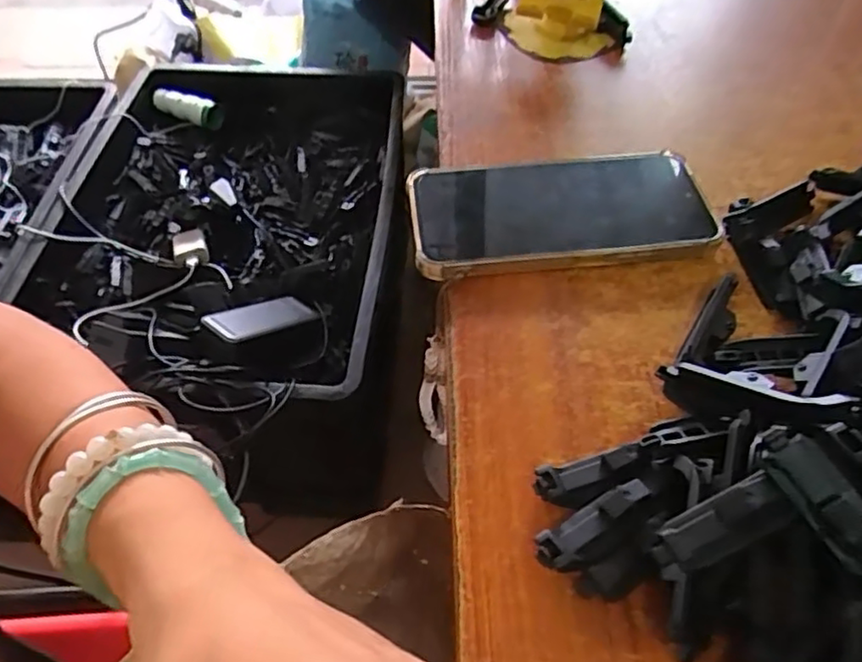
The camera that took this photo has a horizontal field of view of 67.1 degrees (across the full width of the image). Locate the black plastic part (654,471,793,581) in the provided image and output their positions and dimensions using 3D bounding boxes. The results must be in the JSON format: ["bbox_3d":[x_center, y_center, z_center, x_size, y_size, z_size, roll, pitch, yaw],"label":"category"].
[{"bbox_3d":[0.097,0.067,0.221,0.045,0.013,0.017,-37,53,15],"label":"black plastic part"}]

